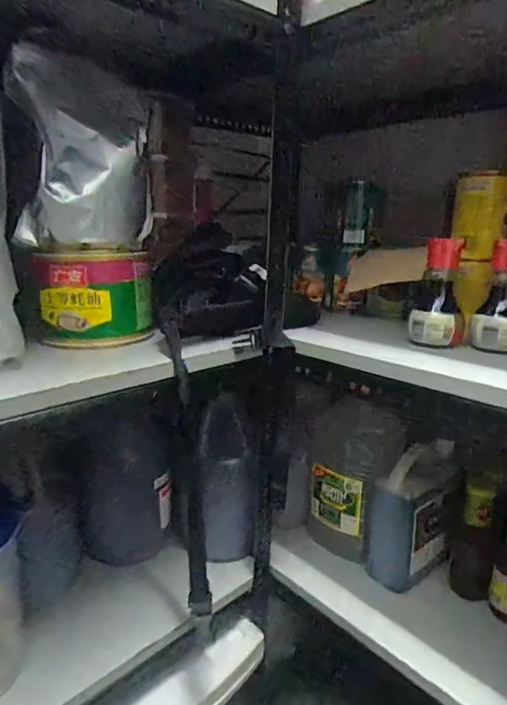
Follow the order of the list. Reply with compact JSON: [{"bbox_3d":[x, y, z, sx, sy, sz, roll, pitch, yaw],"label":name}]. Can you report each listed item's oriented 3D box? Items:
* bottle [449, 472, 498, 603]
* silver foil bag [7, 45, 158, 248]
[{"bbox_3d":[0.335,0.282,0.718,0.058,0.175,0.067,7,17,24],"label":"bottle"},{"bbox_3d":[-0.202,-0.243,0.572,0.167,0.216,0.055,-11,18,-34],"label":"silver foil bag"}]

